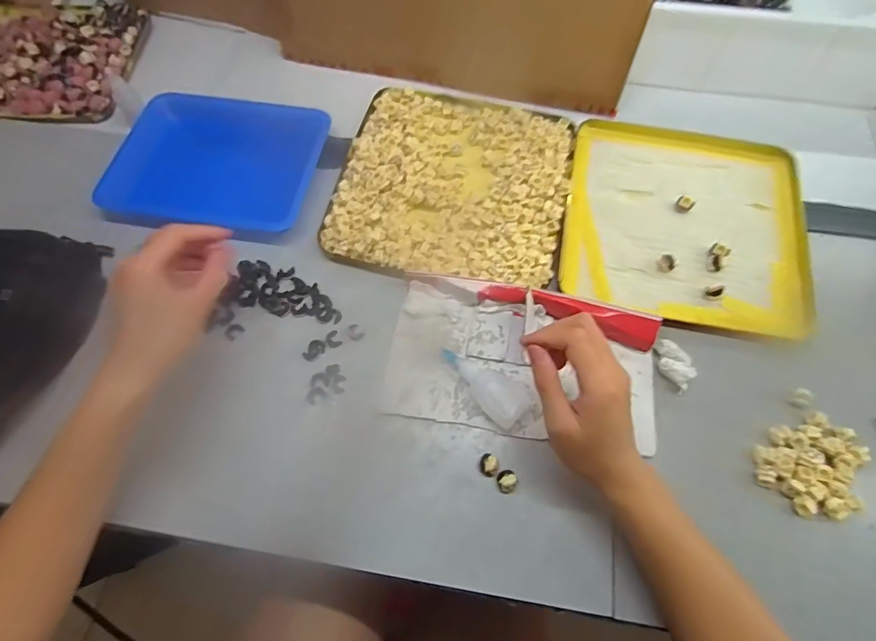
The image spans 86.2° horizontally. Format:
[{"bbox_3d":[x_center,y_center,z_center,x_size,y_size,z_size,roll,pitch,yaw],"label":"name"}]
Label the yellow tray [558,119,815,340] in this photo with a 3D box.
[{"bbox_3d":[0.257,-0.108,0.496,0.234,0.017,0.237,10,65,5],"label":"yellow tray"}]

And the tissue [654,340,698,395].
[{"bbox_3d":[0.214,0.039,0.422,0.023,0.019,0.046,-30,68,-13],"label":"tissue"}]

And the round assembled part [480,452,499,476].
[{"bbox_3d":[0.042,0.121,0.389,0.016,0.014,0.018,20,67,10],"label":"round assembled part"}]

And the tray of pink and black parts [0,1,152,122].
[{"bbox_3d":[-0.510,-0.340,0.604,0.244,0.029,0.210,-1,65,0],"label":"tray of pink and black parts"}]

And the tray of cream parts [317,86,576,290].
[{"bbox_3d":[0.017,-0.154,0.501,0.237,0.021,0.236,12,65,6],"label":"tray of cream parts"}]

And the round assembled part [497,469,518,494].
[{"bbox_3d":[0.057,0.132,0.385,0.016,0.017,0.018,-10,65,-4],"label":"round assembled part"}]

